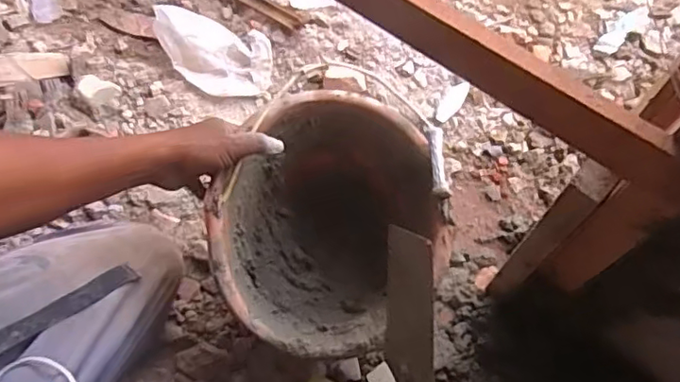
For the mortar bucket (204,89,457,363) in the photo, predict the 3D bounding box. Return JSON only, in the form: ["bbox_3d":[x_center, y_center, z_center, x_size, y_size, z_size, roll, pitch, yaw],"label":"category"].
[{"bbox_3d":[-0.015,0.061,0.727,0.247,0.211,0.273,39,70,16],"label":"mortar bucket"}]

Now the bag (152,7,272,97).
[{"bbox_3d":[-0.211,-0.223,0.987,0.202,0.030,0.116,16,92,2],"label":"bag"}]

